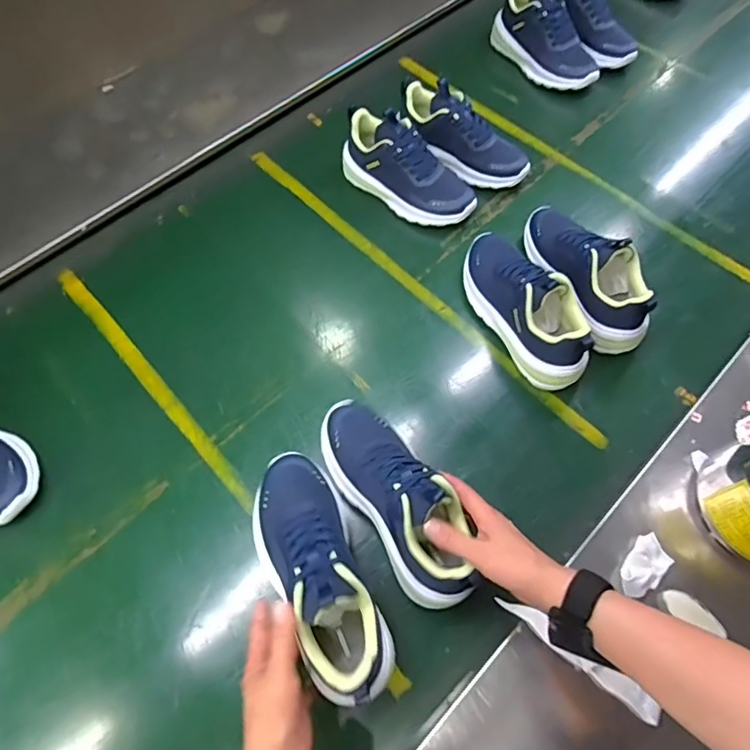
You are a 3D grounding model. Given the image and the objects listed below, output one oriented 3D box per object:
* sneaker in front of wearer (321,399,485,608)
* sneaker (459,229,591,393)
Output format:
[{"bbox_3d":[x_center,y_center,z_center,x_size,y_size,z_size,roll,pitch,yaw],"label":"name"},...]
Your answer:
[{"bbox_3d":[0.018,0.111,0.510,0.089,0.102,0.231,-29,56,-12],"label":"sneaker in front of wearer"},{"bbox_3d":[0.182,-0.095,0.627,0.075,0.097,0.220,-24,65,-9],"label":"sneaker"}]

